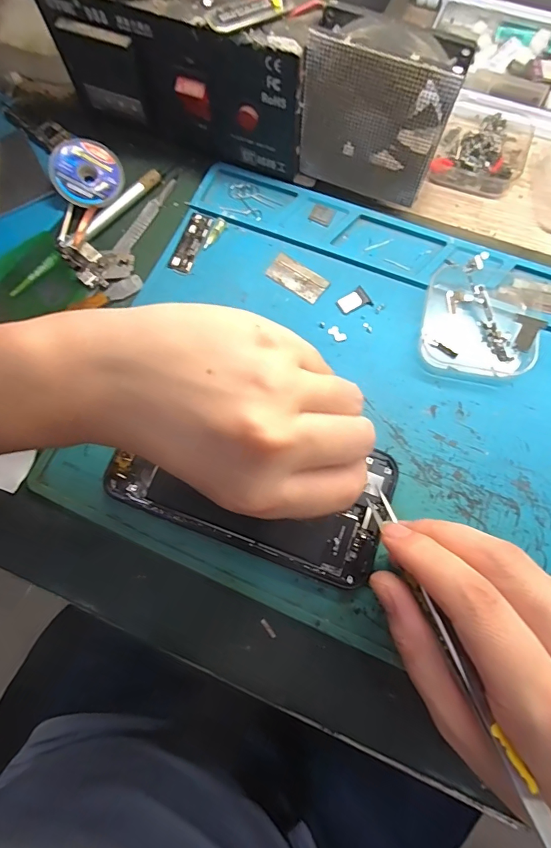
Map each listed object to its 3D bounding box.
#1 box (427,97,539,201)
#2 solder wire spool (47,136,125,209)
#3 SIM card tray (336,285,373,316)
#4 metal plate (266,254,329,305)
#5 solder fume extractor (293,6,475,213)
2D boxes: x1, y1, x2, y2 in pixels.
[{"bbox_3d":[0.144,-0.191,0.287,0.058,0.020,0.066,21,76,8],"label":"box"},{"bbox_3d":[-0.127,-0.169,0.283,0.045,0.011,0.046,32,76,-12],"label":"solder wire spool"},{"bbox_3d":[0.049,-0.076,0.259,0.020,0.004,0.014,-35,76,-8],"label":"SIM card tray"},{"bbox_3d":[0.014,-0.093,0.265,0.039,0.004,0.019,35,78,11],"label":"metal plate"},{"bbox_3d":[0.057,-0.176,0.244,0.079,0.085,0.030,22,76,8],"label":"solder fume extractor"}]

